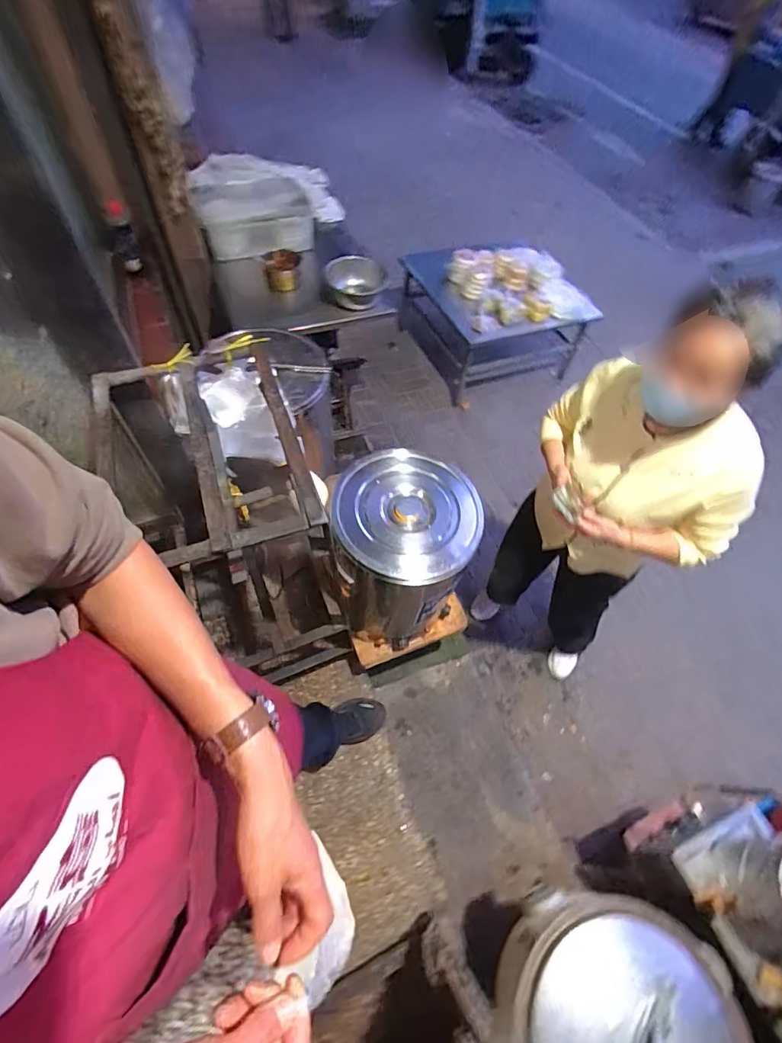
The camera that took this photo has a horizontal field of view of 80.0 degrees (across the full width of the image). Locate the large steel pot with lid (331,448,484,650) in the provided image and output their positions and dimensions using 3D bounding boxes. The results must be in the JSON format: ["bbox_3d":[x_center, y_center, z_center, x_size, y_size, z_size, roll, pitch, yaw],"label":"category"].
[{"bbox_3d":[0.032,0.085,1.252,0.327,0.471,0.327,2,58,-2],"label":"large steel pot with lid"}]

